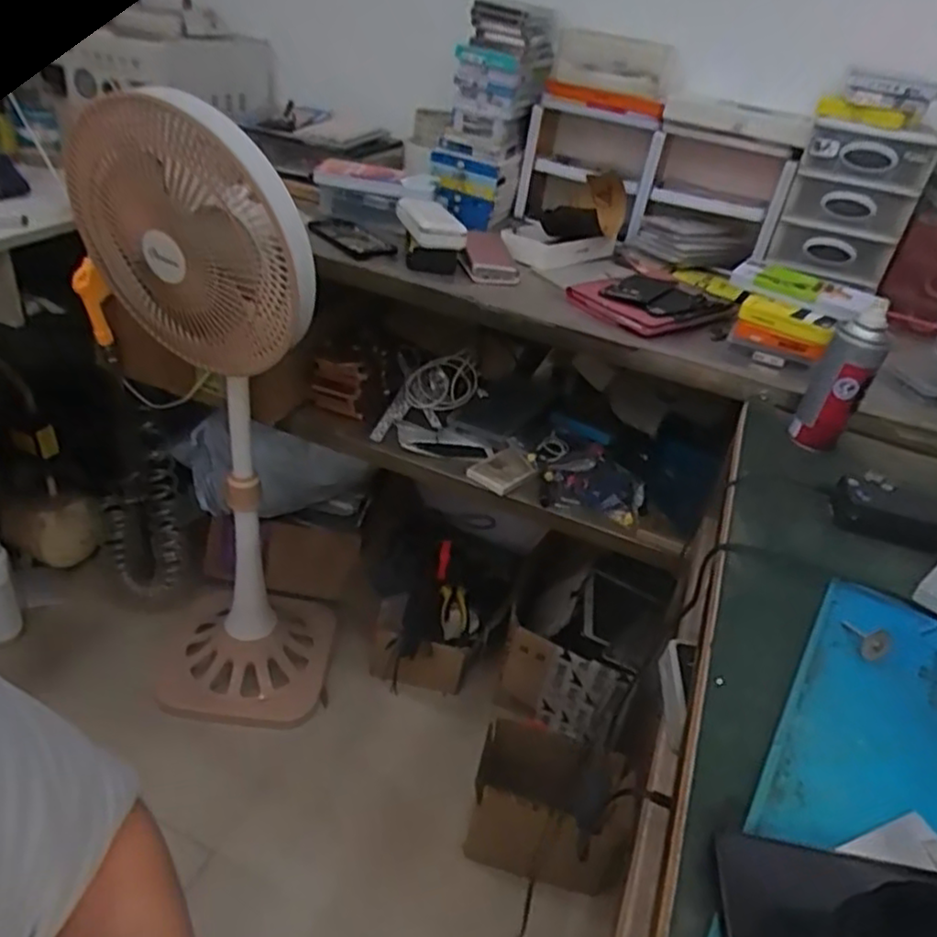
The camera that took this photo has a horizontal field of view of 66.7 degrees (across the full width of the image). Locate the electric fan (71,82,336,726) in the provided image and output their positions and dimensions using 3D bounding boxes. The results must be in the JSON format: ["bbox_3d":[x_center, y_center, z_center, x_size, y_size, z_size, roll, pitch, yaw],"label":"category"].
[{"bbox_3d":[-0.376,-0.046,1.122,0.307,0.982,0.381,-6,36,-23],"label":"electric fan"}]

